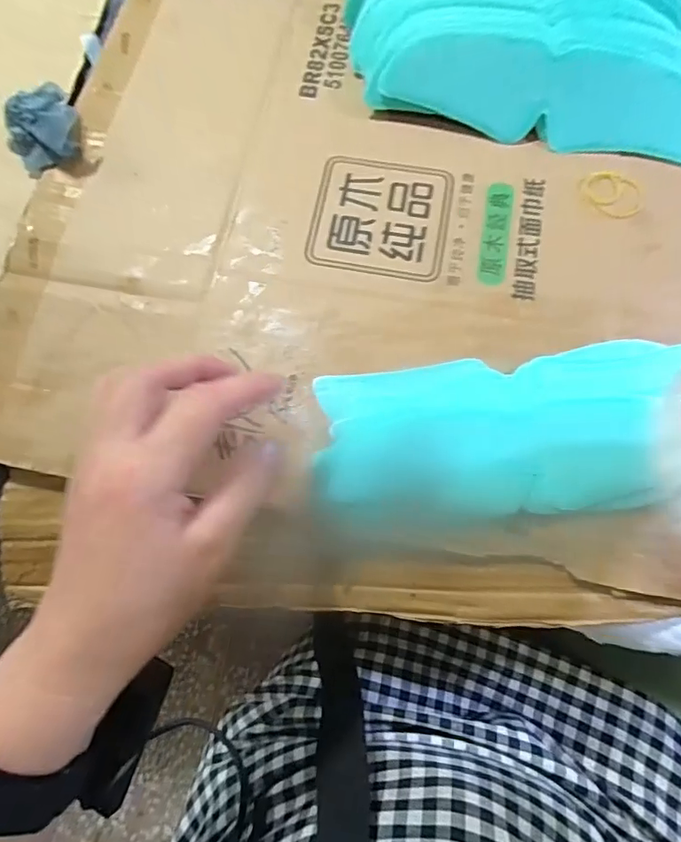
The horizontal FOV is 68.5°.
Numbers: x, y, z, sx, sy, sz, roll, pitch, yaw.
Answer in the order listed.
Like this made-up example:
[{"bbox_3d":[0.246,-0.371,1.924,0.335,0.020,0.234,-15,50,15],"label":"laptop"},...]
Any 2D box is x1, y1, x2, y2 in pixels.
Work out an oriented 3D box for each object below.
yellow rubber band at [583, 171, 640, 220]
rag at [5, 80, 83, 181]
[{"bbox_3d":[0.182,-0.152,0.334,0.032,0.004,0.039,-23,76,-4],"label":"yellow rubber band"},{"bbox_3d":[-0.209,-0.205,0.351,0.052,0.033,0.054,-36,77,-7],"label":"rag"}]

